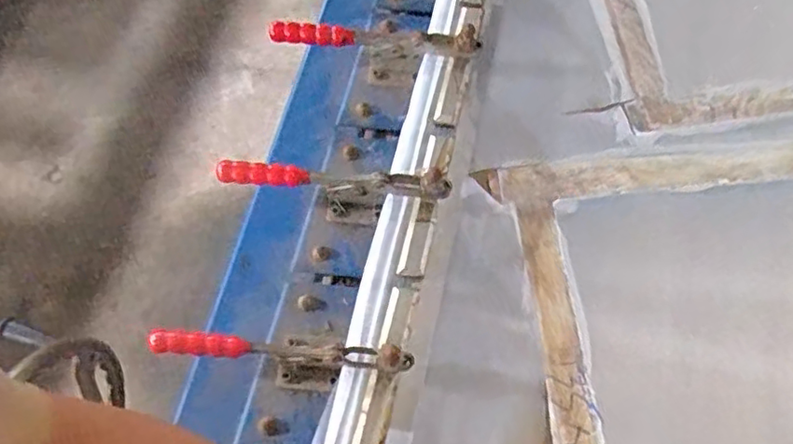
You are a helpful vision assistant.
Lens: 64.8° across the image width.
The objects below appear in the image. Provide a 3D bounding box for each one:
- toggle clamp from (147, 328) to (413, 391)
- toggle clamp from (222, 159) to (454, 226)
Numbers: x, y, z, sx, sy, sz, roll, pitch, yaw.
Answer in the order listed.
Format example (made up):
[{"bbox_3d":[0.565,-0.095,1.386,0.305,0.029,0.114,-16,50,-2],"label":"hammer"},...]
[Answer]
[{"bbox_3d":[-0.093,0.111,0.521,0.206,0.060,0.041,5,67,2],"label":"toggle clamp"},{"bbox_3d":[-0.056,-0.026,0.579,0.205,0.066,0.037,1,67,1],"label":"toggle clamp"}]

